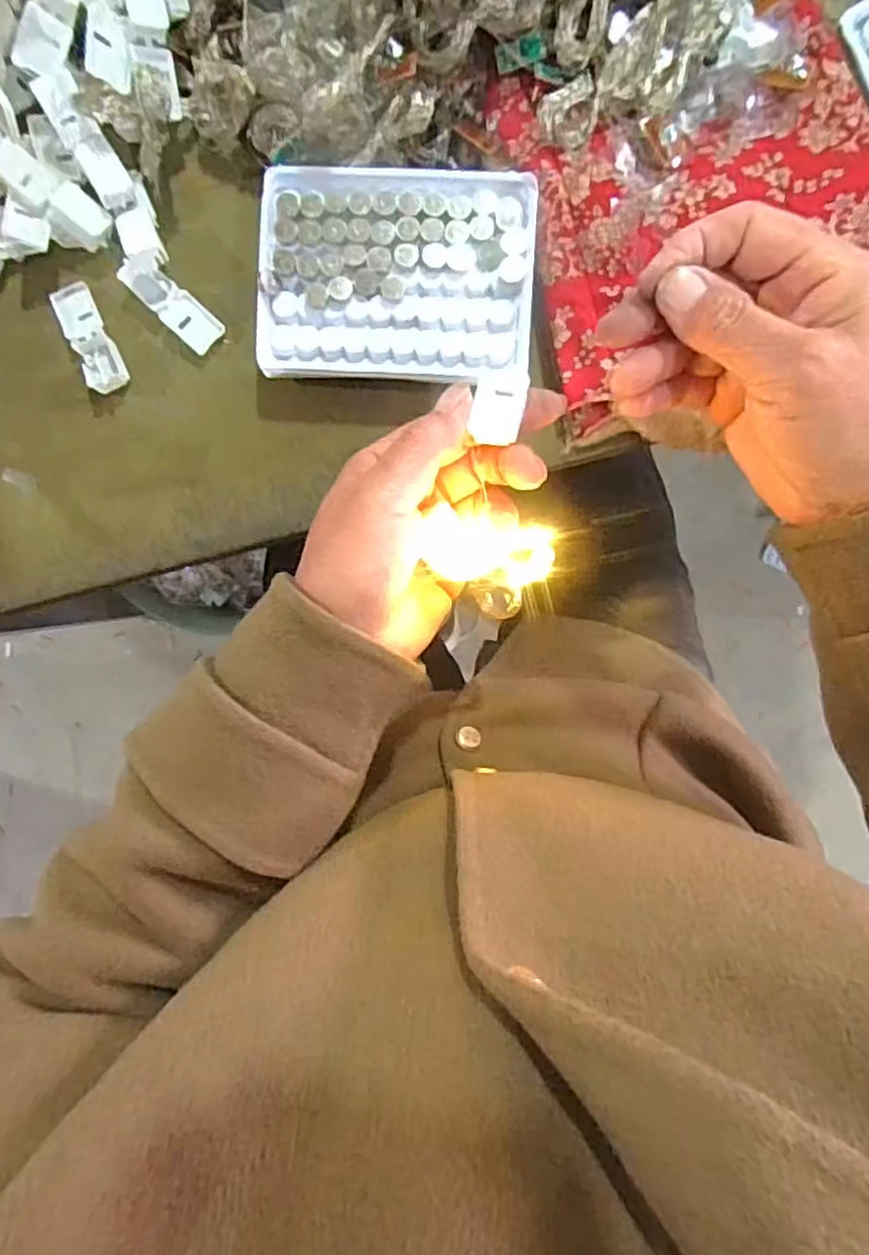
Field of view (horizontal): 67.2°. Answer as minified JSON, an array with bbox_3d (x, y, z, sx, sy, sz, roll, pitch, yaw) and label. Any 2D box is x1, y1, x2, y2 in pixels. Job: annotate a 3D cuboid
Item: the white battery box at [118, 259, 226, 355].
[{"bbox_3d":[-0.132,-0.162,0.325,0.054,0.013,0.020,42,95,-2],"label":"white battery box"}]

